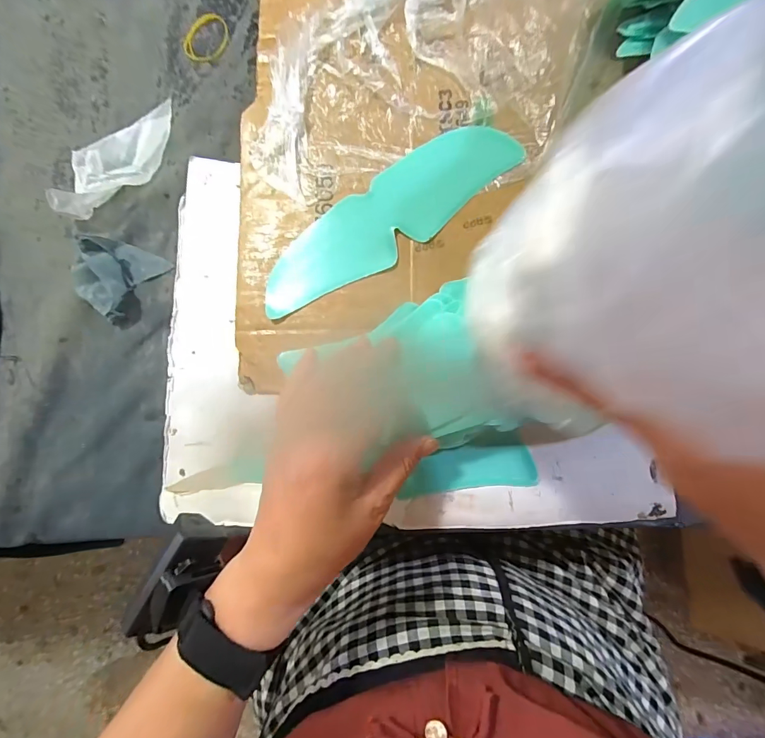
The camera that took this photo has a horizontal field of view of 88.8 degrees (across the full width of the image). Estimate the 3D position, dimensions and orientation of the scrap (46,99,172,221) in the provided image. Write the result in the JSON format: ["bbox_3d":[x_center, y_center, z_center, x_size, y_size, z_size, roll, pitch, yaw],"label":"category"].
[{"bbox_3d":[-0.228,-0.181,0.327,0.116,0.032,0.059,-32,83,-1],"label":"scrap"}]

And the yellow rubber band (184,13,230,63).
[{"bbox_3d":[-0.156,-0.293,0.347,0.036,0.005,0.045,21,85,5],"label":"yellow rubber band"}]

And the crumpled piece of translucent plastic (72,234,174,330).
[{"bbox_3d":[-0.218,-0.074,0.315,0.053,0.025,0.064,28,86,6],"label":"crumpled piece of translucent plastic"}]

